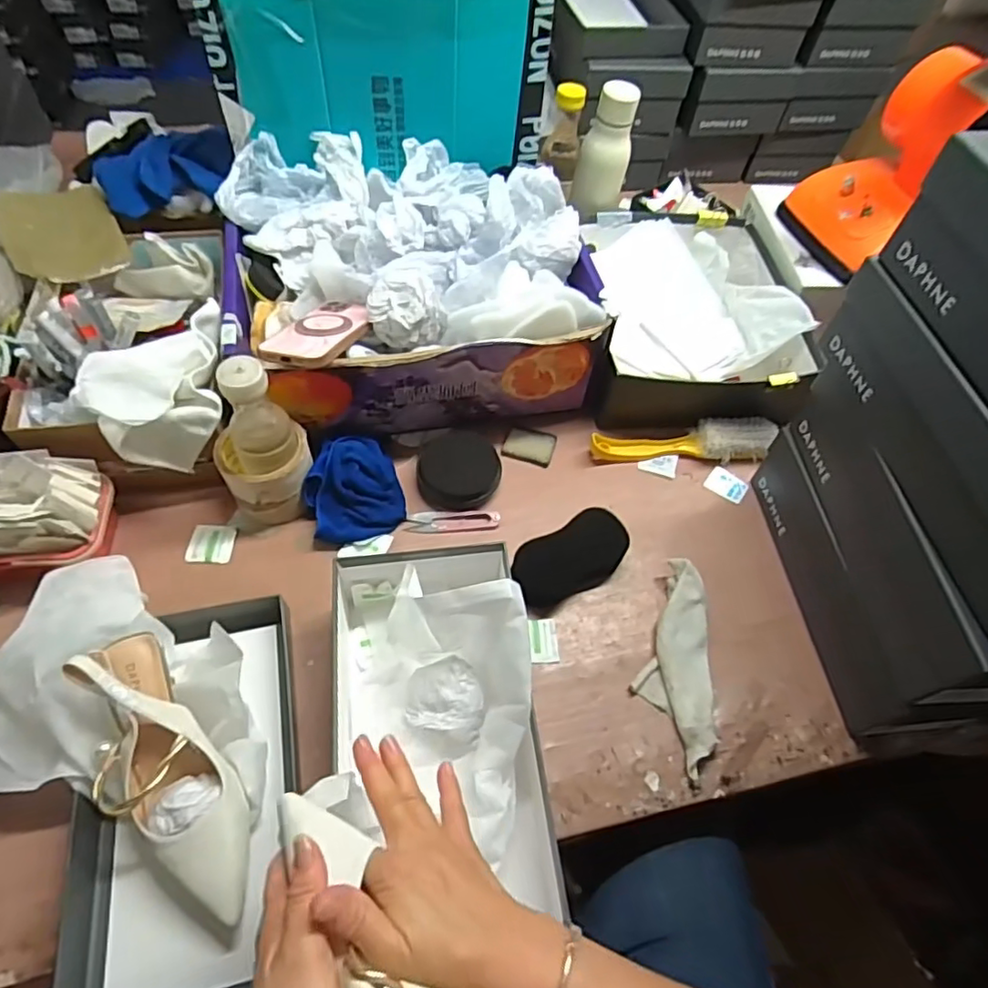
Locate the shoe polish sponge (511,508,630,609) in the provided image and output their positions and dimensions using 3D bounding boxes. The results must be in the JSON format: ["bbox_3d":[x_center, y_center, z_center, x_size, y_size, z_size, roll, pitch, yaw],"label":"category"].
[{"bbox_3d":[0.081,0.066,0.643,0.123,0.039,0.065,-25,63,-19],"label":"shoe polish sponge"}]

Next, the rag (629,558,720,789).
[{"bbox_3d":[0.176,0.161,0.591,0.071,0.037,0.197,10,57,2],"label":"rag"}]

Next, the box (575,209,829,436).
[{"bbox_3d":[0.251,-0.237,0.801,0.253,0.101,0.332,2,57,-3],"label":"box"}]

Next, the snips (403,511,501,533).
[{"bbox_3d":[-0.045,0.029,0.678,0.101,0.010,0.027,-3,58,-7],"label":"snips"}]

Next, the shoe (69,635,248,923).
[{"bbox_3d":[-0.256,0.220,0.472,0.084,0.081,0.224,-31,65,-22],"label":"shoe"}]

